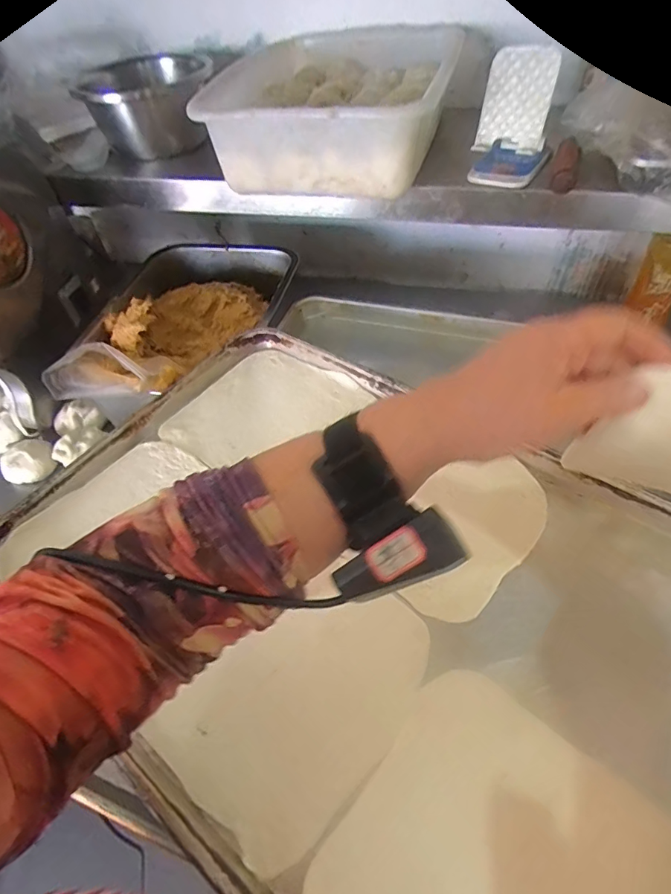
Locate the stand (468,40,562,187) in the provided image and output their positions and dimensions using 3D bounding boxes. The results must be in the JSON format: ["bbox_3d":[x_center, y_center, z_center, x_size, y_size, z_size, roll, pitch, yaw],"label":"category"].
[{"bbox_3d":[0.201,-0.370,0.531,0.083,0.110,0.098,12,53,15],"label":"stand"}]

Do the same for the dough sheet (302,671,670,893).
[{"bbox_3d":[0.103,0.259,0.278,0.191,0.006,0.179,31,60,27],"label":"dough sheet"}]

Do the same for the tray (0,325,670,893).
[{"bbox_3d":[0.013,0.108,0.403,0.593,0.033,0.396,28,59,26],"label":"tray"}]

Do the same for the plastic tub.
[{"bbox_3d":[0.007,-0.448,0.622,0.272,0.088,0.378,5,51,10],"label":"plastic tub"}]

